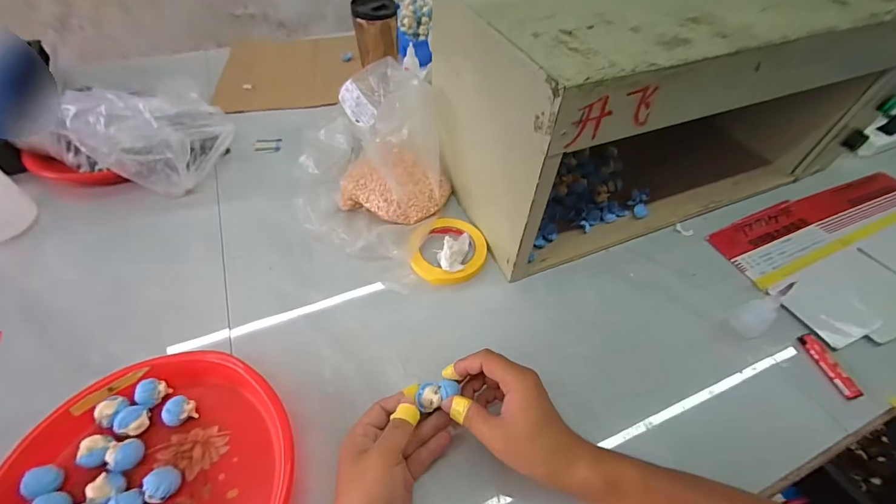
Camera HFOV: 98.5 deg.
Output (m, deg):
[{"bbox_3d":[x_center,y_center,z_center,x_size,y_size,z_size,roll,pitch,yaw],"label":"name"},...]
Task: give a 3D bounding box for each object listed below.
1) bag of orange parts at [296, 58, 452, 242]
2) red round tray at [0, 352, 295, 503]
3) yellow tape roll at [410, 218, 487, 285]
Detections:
[{"bbox_3d":[-0.123,-0.148,0.590,0.229,0.136,0.305,-16,54,-15],"label":"bag of orange parts"},{"bbox_3d":[-0.271,0.218,0.350,0.245,0.037,0.245,1,52,-2],"label":"red round tray"},{"bbox_3d":[0.002,-0.004,0.552,0.105,0.025,0.103,2,52,-1],"label":"yellow tape roll"}]

